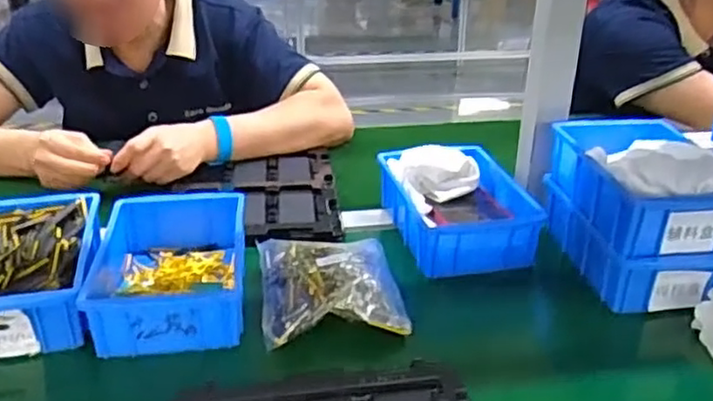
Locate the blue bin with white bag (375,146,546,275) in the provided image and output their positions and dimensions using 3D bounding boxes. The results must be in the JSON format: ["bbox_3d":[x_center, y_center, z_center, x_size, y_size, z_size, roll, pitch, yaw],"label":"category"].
[{"bbox_3d":[0.116,0.004,0.799,0.141,0.074,0.194,-6,27,-14],"label":"blue bin with white bag"}]

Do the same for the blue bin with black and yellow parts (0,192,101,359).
[{"bbox_3d":[-0.328,0.065,0.675,0.142,0.060,0.216,-6,27,-13],"label":"blue bin with black and yellow parts"}]

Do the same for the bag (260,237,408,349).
[{"bbox_3d":[-0.028,0.076,0.673,0.129,0.043,0.159,-3,27,-9],"label":"bag"}]

